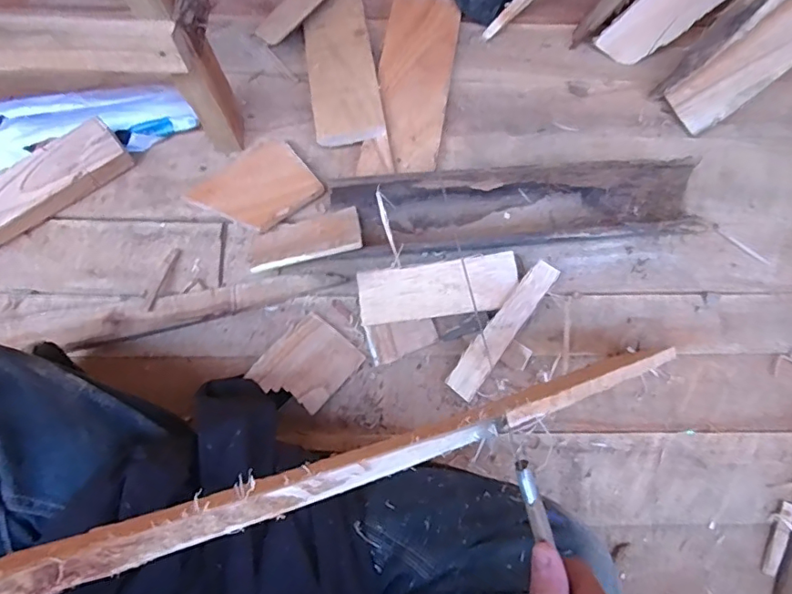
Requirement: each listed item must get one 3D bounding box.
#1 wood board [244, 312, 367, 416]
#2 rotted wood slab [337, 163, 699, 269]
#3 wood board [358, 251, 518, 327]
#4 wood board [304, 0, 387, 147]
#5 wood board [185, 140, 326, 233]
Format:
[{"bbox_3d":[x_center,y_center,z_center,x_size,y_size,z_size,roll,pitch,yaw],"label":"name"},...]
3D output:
[{"bbox_3d":[-0.094,0.073,0.568,0.081,0.007,0.099,40,63,9],"label":"wood board"},{"bbox_3d":[0.144,-0.099,0.622,0.412,0.055,0.097,-7,72,-4],"label":"rotted wood slab"},{"bbox_3d":[0.048,-0.009,0.589,0.175,0.012,0.059,-8,94,-6],"label":"wood board"},{"bbox_3d":[-0.071,-0.302,0.684,0.085,0.014,0.231,-8,72,-5],"label":"wood board"},{"bbox_3d":[-0.165,-0.130,0.638,0.130,0.025,0.109,-41,78,-14],"label":"wood board"}]

